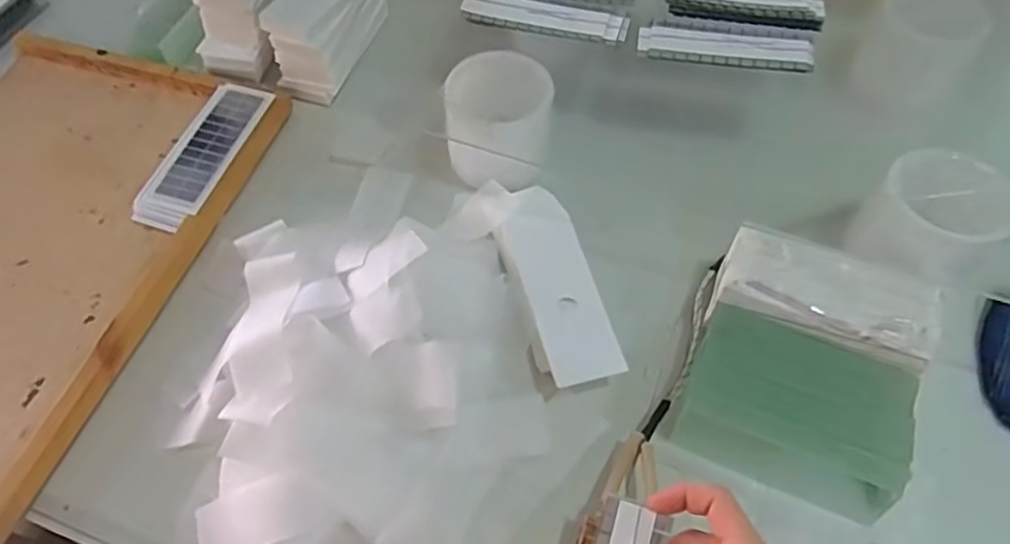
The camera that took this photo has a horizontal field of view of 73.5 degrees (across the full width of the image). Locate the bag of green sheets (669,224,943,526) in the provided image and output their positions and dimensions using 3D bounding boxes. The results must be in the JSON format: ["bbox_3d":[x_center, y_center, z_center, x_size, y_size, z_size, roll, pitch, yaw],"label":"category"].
[{"bbox_3d":[0.209,0.065,0.475,0.139,0.066,0.162,18,58,10],"label":"bag of green sheets"}]

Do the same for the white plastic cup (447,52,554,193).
[{"bbox_3d":[-0.004,-0.125,0.577,0.083,0.088,0.084,1,57,-1],"label":"white plastic cup"}]

